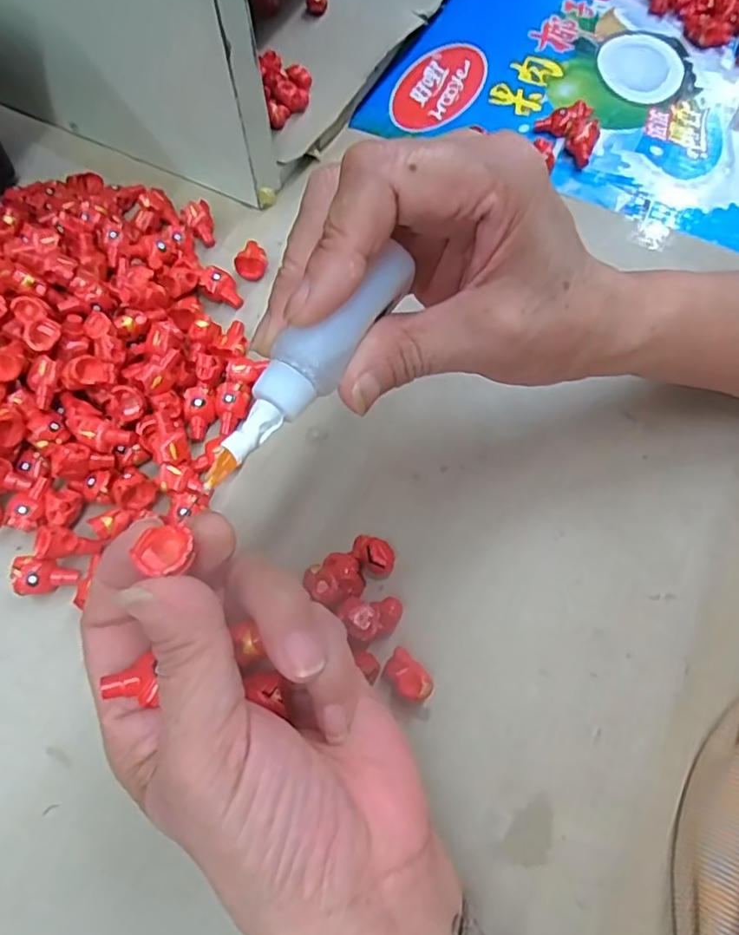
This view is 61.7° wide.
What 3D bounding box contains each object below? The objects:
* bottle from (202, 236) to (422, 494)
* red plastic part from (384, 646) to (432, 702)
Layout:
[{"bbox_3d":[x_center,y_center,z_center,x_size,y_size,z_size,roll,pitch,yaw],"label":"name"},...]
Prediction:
[{"bbox_3d":[-0.019,-0.032,0.182,0.017,0.015,0.086,40,84,17],"label":"bottle"},{"bbox_3d":[0.015,0.084,0.249,0.013,0.011,0.021,-41,71,-17],"label":"red plastic part"}]

